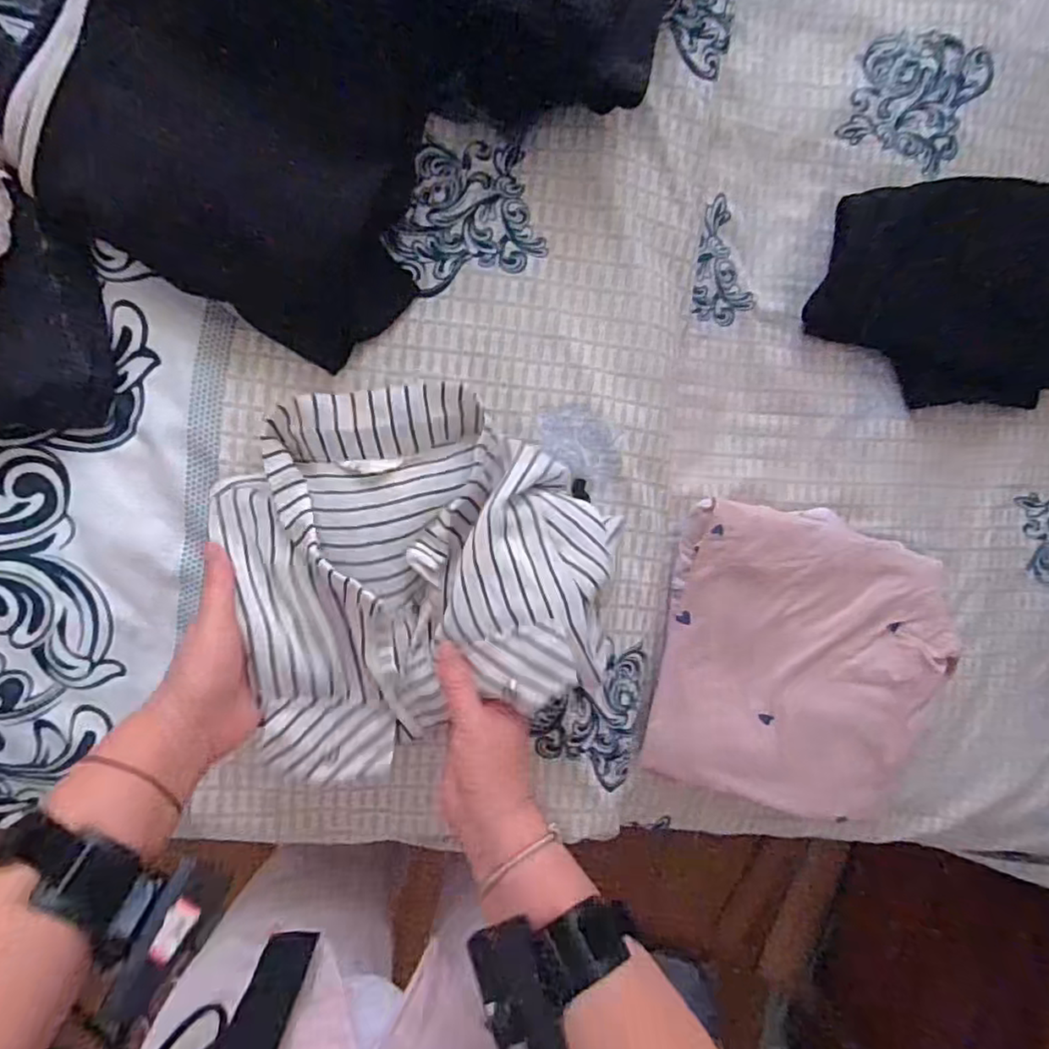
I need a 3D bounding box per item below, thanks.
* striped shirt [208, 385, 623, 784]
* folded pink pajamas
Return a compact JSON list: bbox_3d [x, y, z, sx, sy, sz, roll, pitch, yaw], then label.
[{"bbox_3d":[-0.070,0.026,0.431,0.251,0.061,0.246,0,90,-10],"label":"striped shirt"},{"bbox_3d":[0.246,0.123,0.563,0.239,0.069,0.265,11,91,-9],"label":"folded pink pajamas"}]

